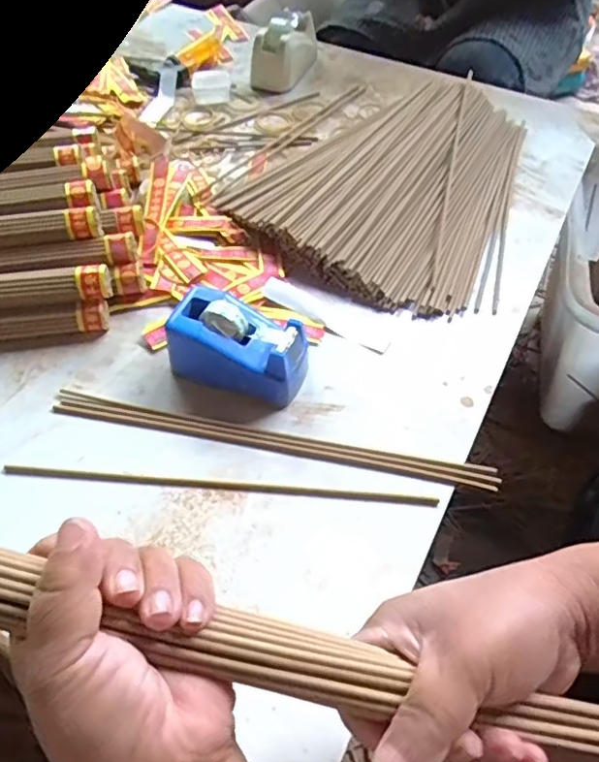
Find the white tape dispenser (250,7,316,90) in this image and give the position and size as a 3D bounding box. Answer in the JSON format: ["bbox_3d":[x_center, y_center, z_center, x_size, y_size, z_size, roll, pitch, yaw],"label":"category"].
[{"bbox_3d":[-0.017,-0.425,0.734,0.060,0.058,0.112,16,54,10],"label":"white tape dispenser"}]

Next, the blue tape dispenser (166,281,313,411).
[{"bbox_3d":[-0.044,-0.025,0.429,0.101,0.052,0.058,20,55,13],"label":"blue tape dispenser"}]

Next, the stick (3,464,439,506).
[{"bbox_3d":[-0.054,0.069,0.386,0.289,0.005,0.006,5,53,2],"label":"stick"}]

